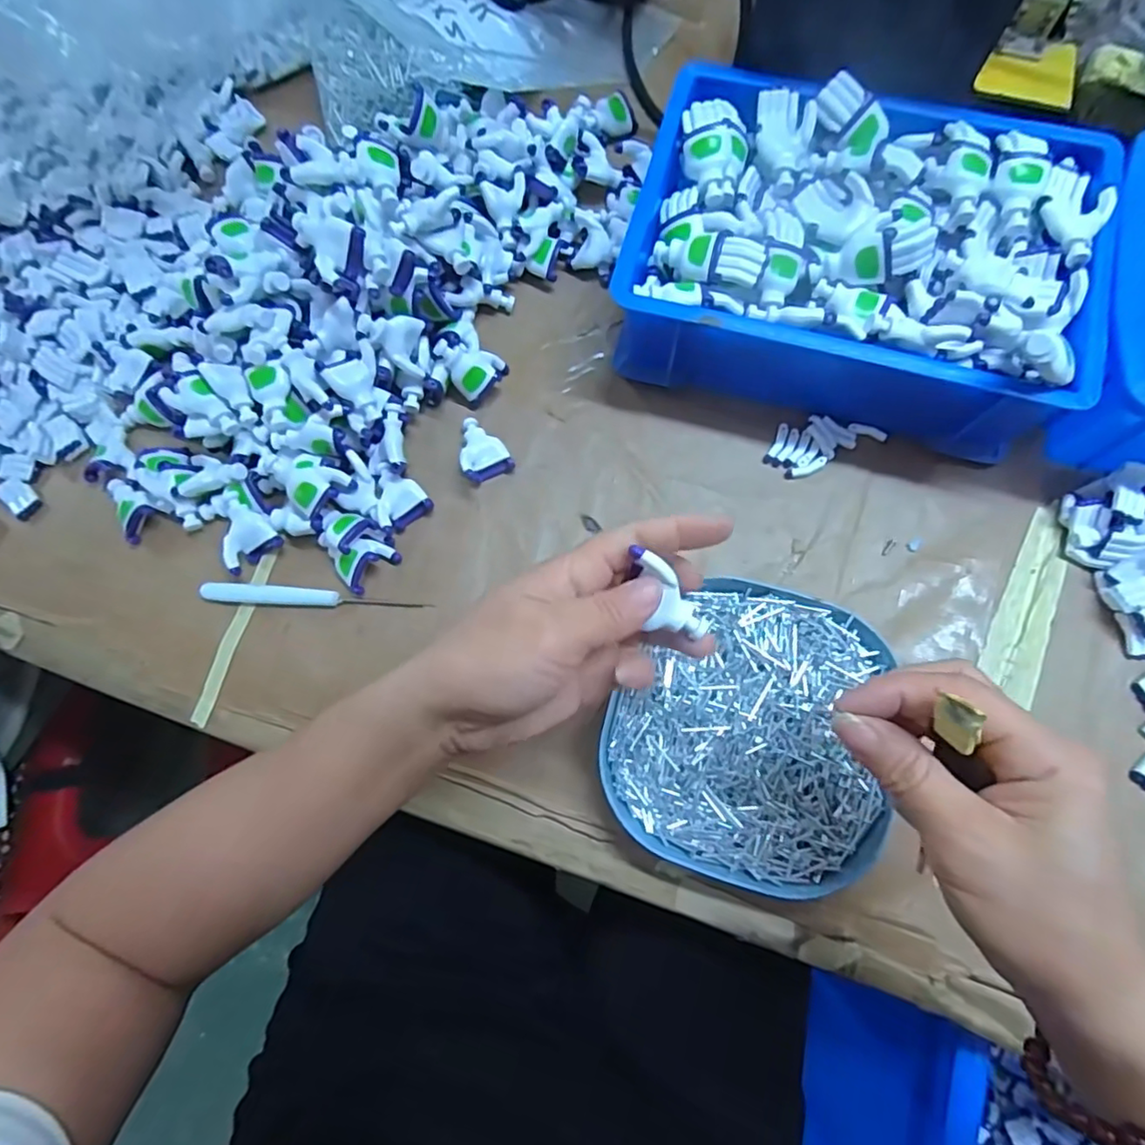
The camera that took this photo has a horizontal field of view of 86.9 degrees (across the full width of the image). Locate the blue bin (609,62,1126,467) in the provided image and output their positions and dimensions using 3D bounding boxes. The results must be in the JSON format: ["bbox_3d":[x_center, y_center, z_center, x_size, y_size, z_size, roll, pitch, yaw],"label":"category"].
[{"bbox_3d":[0.158,-0.175,0.349,0.242,0.083,0.185,15,78,6],"label":"blue bin"}]

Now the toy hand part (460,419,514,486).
[{"bbox_3d":[-0.057,-0.078,0.370,0.030,0.019,0.043,-23,76,-3],"label":"toy hand part"}]

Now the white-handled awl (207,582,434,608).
[{"bbox_3d":[-0.153,0.015,0.364,0.133,0.010,0.012,3,77,4],"label":"white-handled awl"}]

